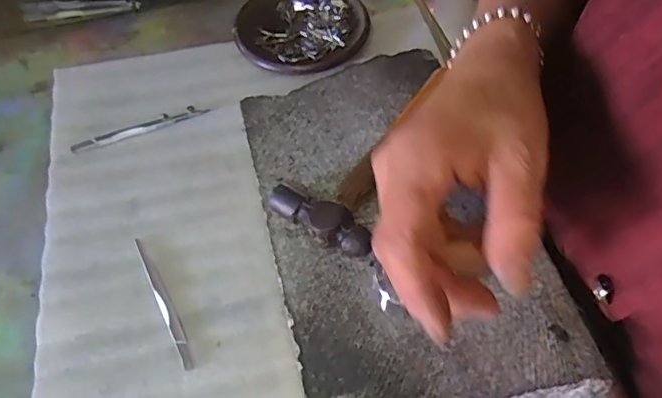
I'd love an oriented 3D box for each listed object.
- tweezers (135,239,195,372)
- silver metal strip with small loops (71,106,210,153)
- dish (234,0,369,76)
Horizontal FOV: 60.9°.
[{"bbox_3d":[-0.110,0.065,0.367,0.009,0.004,0.103,-27,59,-13],"label":"tweezers"},{"bbox_3d":[-0.150,-0.056,0.442,0.105,0.004,0.011,-19,57,-8],"label":"silver metal strip with small loops"},{"bbox_3d":[-0.024,-0.152,0.491,0.108,0.015,0.117,5,57,8],"label":"dish"}]

